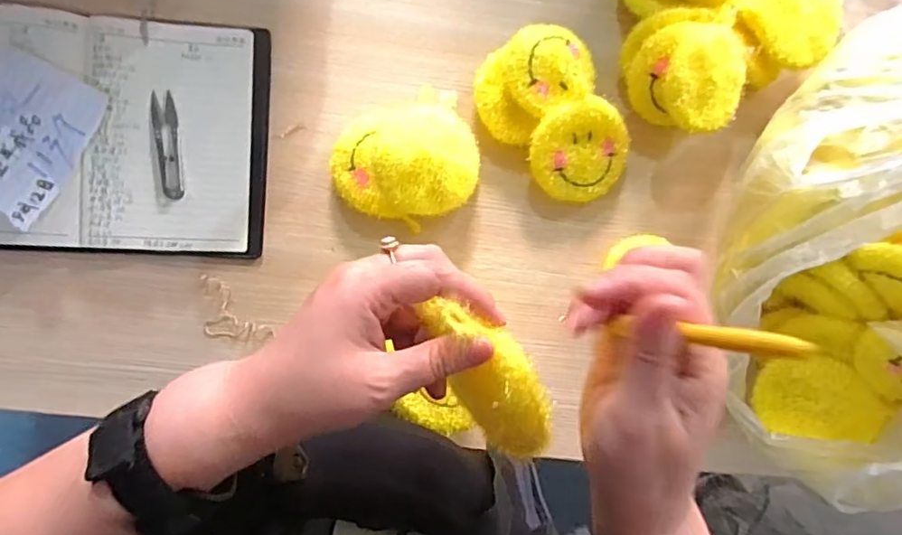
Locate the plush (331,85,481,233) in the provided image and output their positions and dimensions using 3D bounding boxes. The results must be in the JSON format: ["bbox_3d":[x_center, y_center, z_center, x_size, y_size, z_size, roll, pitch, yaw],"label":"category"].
[{"bbox_3d":[-0.045,-0.123,0.621,0.151,0.090,0.142,0,90,-6],"label":"plush"}]

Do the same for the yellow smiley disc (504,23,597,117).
[{"bbox_3d":[0.111,-0.223,0.632,0.103,0.030,0.092,-24,92,-6],"label":"yellow smiley disc"}]

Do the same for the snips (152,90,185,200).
[{"bbox_3d":[-0.304,-0.131,0.619,0.024,0.004,0.115,-9,91,-6],"label":"snips"}]

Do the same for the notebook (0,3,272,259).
[{"bbox_3d":[-0.381,-0.142,0.599,0.353,0.034,0.247,2,89,-6],"label":"notebook"}]

